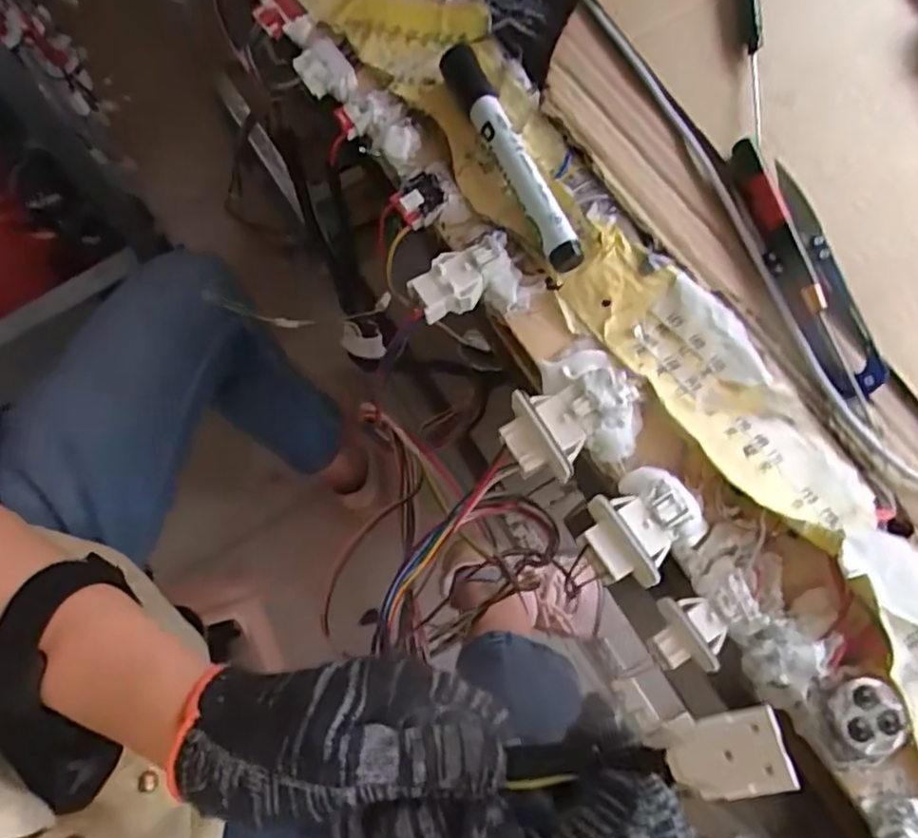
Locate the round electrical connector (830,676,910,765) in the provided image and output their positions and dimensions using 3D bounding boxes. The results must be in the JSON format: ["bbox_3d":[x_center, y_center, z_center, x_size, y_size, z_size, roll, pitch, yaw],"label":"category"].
[{"bbox_3d":[0.154,0.116,0.255,0.028,0.018,0.031,12,74,4],"label":"round electrical connector"}]

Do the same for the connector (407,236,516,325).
[{"bbox_3d":[0.001,-0.064,0.309,0.046,0.018,0.029,-18,74,-4],"label":"connector"}]

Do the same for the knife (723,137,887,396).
[{"bbox_3d":[0.165,-0.074,0.312,0.033,0.017,0.132,-12,74,-3],"label":"knife"}]

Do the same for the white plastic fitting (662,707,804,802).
[{"bbox_3d":[0.083,0.104,0.205,0.034,0.006,0.023,-20,50,15],"label":"white plastic fitting"}]

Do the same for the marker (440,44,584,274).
[{"bbox_3d":[0.024,-0.130,0.324,0.016,0.015,0.138,-23,75,-6],"label":"marker"}]

